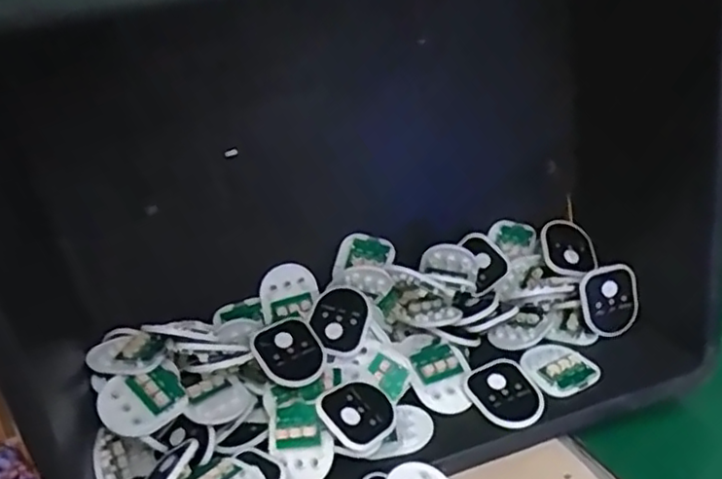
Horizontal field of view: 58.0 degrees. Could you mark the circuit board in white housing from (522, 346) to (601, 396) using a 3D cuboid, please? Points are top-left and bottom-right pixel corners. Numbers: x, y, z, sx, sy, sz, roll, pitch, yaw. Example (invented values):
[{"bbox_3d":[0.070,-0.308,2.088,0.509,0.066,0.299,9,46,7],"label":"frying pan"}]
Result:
[{"bbox_3d":[0.156,0.103,0.522,0.053,0.017,0.058,-11,25,-10],"label":"circuit board in white housing"}]

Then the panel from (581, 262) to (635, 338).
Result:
[{"bbox_3d":[0.208,0.052,0.545,0.044,0.056,0.011,-9,6,-6],"label":"panel"}]

